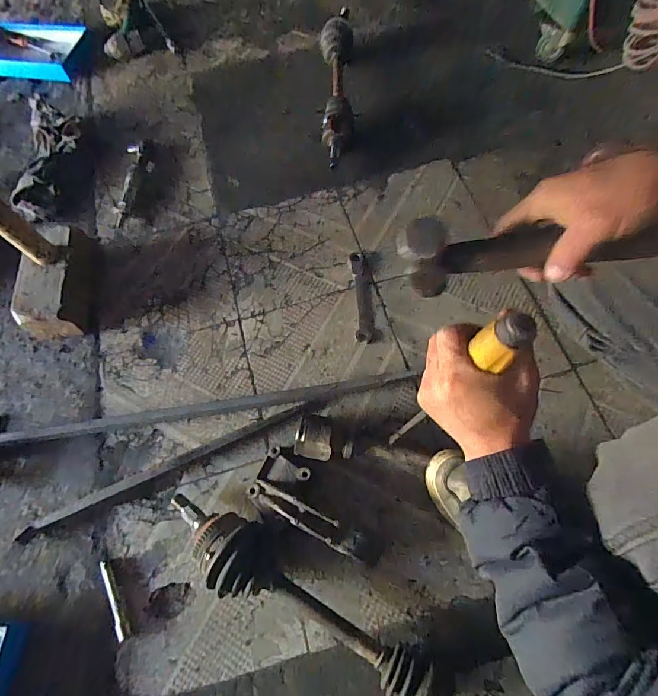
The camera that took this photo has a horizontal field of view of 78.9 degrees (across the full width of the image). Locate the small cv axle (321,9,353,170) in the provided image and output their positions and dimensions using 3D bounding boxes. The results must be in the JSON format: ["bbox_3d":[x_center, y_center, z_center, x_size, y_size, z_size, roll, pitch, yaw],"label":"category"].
[{"bbox_3d":[0.026,-0.729,1.096,0.092,0.097,0.561,-2,64,3],"label":"small cv axle"}]

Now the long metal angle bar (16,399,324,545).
[{"bbox_3d":[-0.274,0.206,0.718,0.548,0.026,0.030,-23,64,-8],"label":"long metal angle bar"}]

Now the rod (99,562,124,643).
[{"bbox_3d":[-0.351,0.408,0.647,0.014,0.008,0.123,-29,65,-10],"label":"rod"}]

